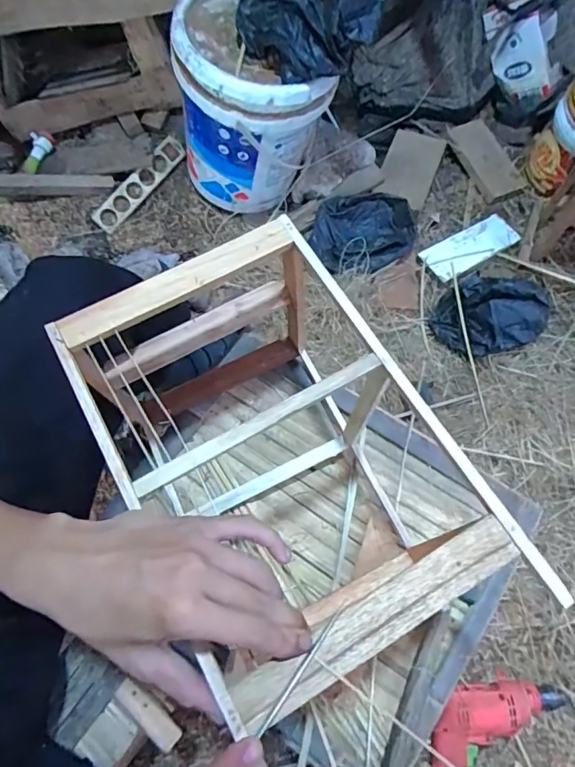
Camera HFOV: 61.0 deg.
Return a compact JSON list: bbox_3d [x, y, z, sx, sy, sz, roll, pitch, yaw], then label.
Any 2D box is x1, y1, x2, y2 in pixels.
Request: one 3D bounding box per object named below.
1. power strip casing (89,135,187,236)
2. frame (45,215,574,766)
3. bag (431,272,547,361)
[{"bbox_3d":[-0.345,-0.464,1.139,0.057,0.017,0.271,43,81,-19],"label":"power strip casing"},{"bbox_3d":[-0.006,0.079,0.435,0.218,0.225,0.340,-27,69,-10],"label":"frame"},{"bbox_3d":[0.421,-0.145,1.016,0.189,0.080,0.196,-42,73,-15],"label":"bag"}]

